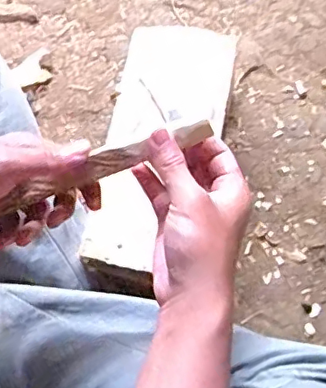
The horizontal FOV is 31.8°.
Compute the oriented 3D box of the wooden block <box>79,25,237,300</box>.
[{"bbox_3d":[-0.005,-0.041,0.606,0.115,0.052,0.283,12,71,3],"label":"wooden block"}]

